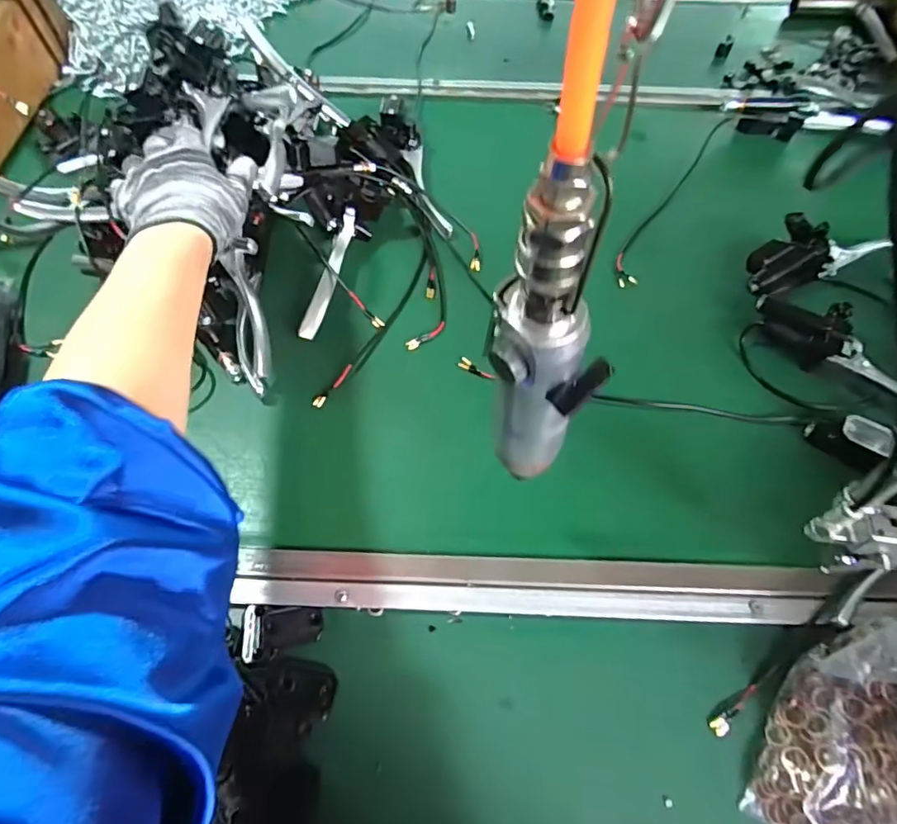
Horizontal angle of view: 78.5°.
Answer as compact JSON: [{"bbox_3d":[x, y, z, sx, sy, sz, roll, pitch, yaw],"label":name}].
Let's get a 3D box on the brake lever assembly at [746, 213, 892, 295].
[{"bbox_3d":[0.361,-0.167,0.553,0.134,0.046,0.064,-17,64,-10],"label":"brake lever assembly"}]

